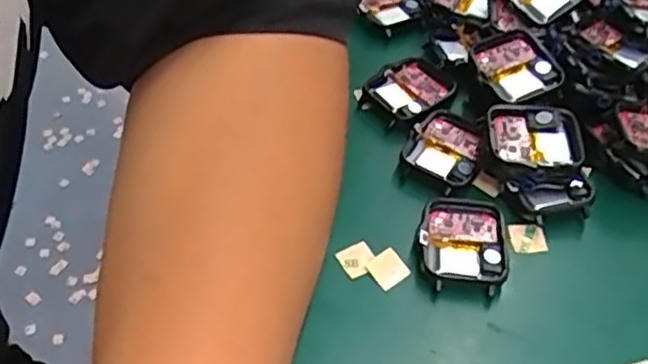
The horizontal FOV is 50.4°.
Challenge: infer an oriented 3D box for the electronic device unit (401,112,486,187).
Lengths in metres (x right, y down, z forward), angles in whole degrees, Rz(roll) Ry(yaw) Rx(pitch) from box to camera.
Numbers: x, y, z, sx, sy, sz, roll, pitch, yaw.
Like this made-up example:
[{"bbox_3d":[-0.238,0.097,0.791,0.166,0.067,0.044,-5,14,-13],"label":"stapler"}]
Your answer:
[{"bbox_3d":[0.060,-0.016,0.341,0.038,0.017,0.039,27,55,21],"label":"electronic device unit"}]

